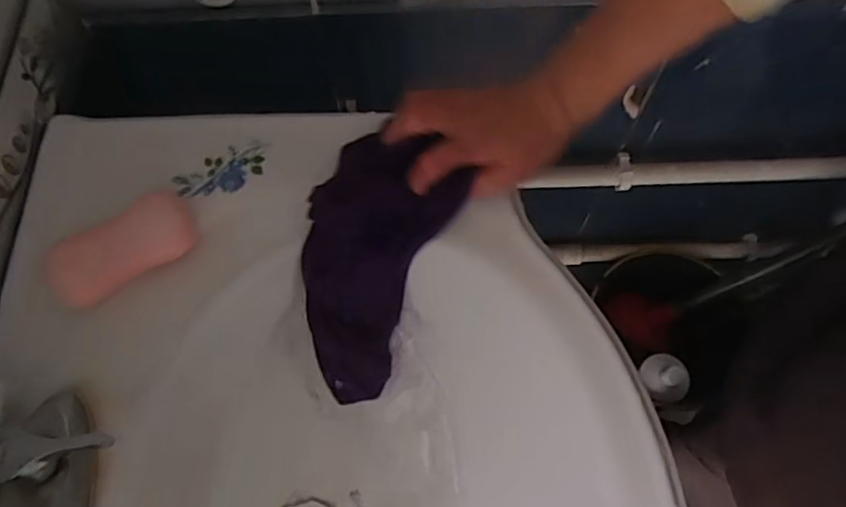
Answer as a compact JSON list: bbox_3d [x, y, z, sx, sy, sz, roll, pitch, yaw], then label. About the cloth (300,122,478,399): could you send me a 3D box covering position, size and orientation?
[{"bbox_3d":[-0.041,0.010,0.425,0.089,0.042,0.182,21,100,10],"label":"cloth"}]

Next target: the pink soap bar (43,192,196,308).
[{"bbox_3d":[-0.202,-0.004,0.415,0.091,0.033,0.049,-34,69,-13],"label":"pink soap bar"}]

